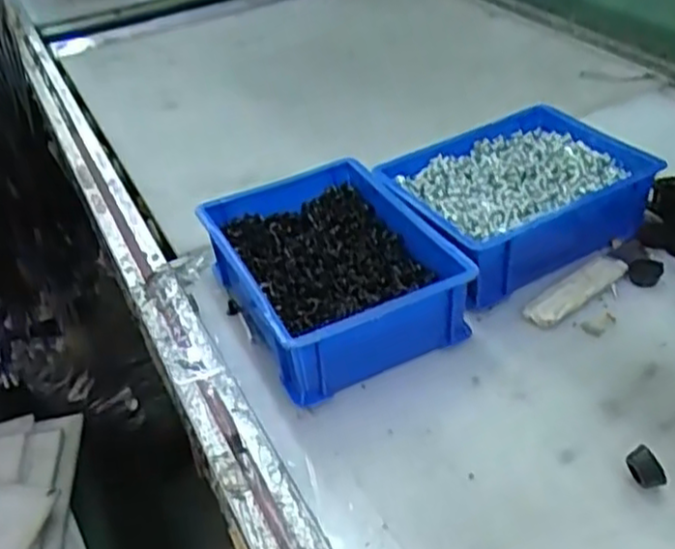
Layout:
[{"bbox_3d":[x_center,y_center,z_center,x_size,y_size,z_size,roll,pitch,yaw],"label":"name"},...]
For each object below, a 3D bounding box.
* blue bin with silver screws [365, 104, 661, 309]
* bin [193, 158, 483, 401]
[{"bbox_3d":[0.150,-0.064,0.614,0.204,0.065,0.150,-24,41,-21],"label":"blue bin with silver screws"},{"bbox_3d":[-0.007,-0.003,0.561,0.144,0.071,0.198,-21,40,-18],"label":"bin"}]

